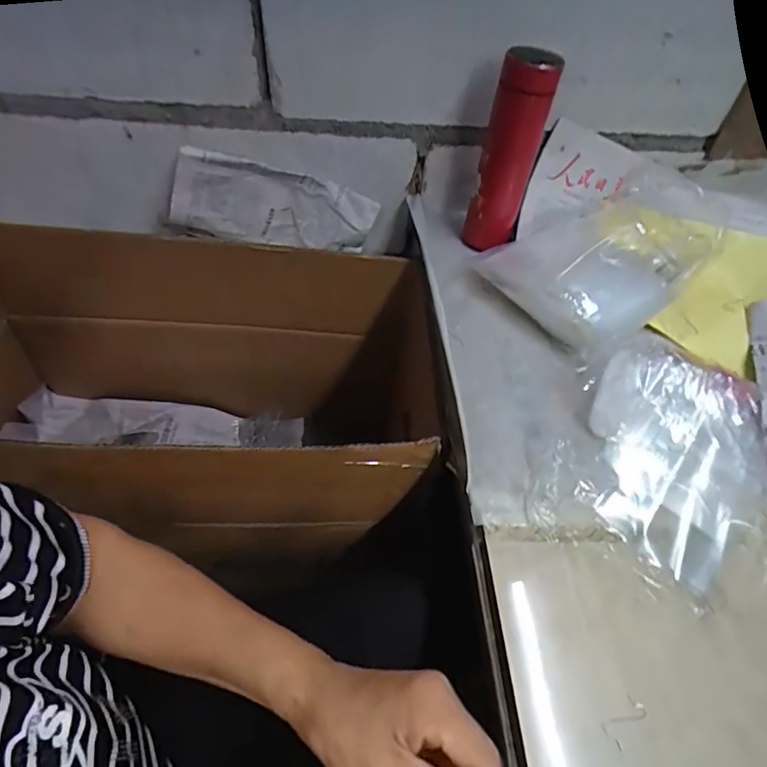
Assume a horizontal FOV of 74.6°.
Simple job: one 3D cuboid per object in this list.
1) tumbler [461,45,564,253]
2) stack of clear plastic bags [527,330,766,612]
[{"bbox_3d":[0.154,-0.278,0.626,0.066,0.220,0.057,14,48,6],"label":"tumbler"},{"bbox_3d":[0.269,0.052,0.483,0.198,0.042,0.283,25,50,15],"label":"stack of clear plastic bags"}]

